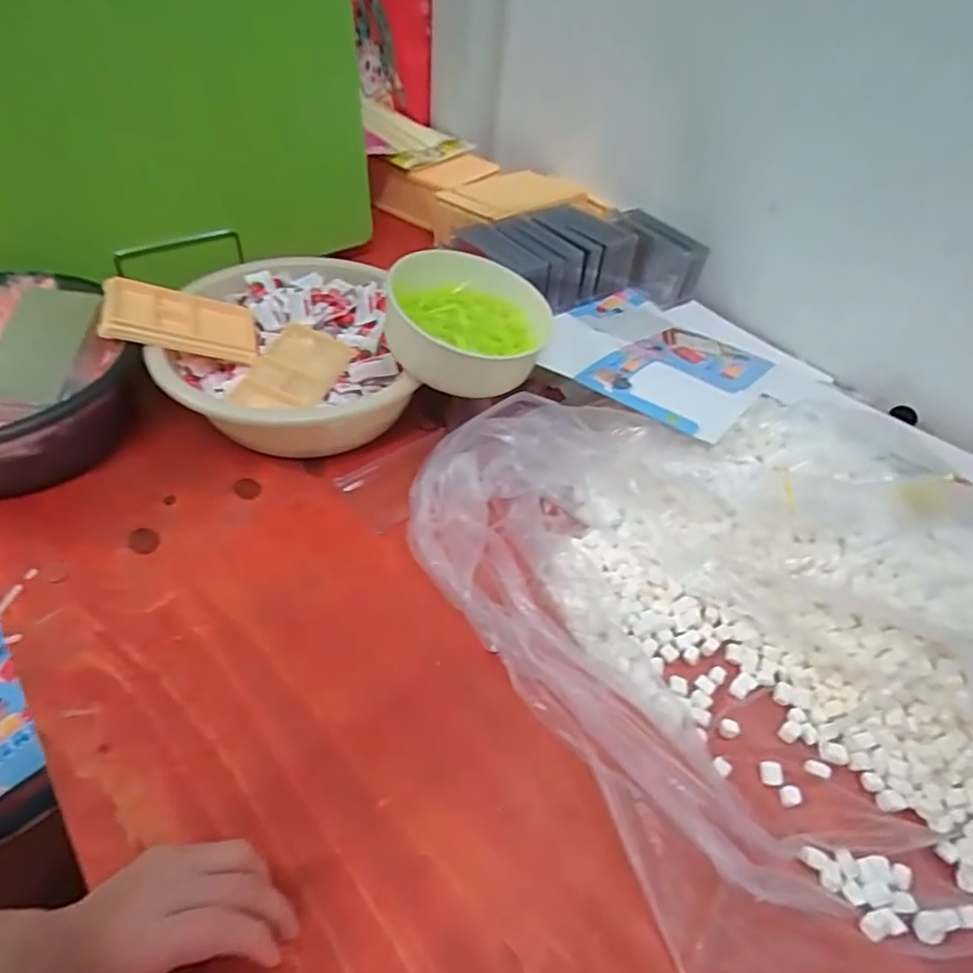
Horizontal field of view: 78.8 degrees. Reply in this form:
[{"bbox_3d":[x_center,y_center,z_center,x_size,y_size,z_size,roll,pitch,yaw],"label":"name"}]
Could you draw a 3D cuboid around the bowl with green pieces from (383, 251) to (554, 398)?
[{"bbox_3d":[-0.016,-0.154,0.570,0.153,0.066,0.189,-4,49,-10],"label":"bowl with green pieces"}]

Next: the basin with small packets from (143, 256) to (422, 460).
[{"bbox_3d":[-0.213,-0.128,0.635,0.234,0.101,0.268,-13,51,-17],"label":"basin with small packets"}]

